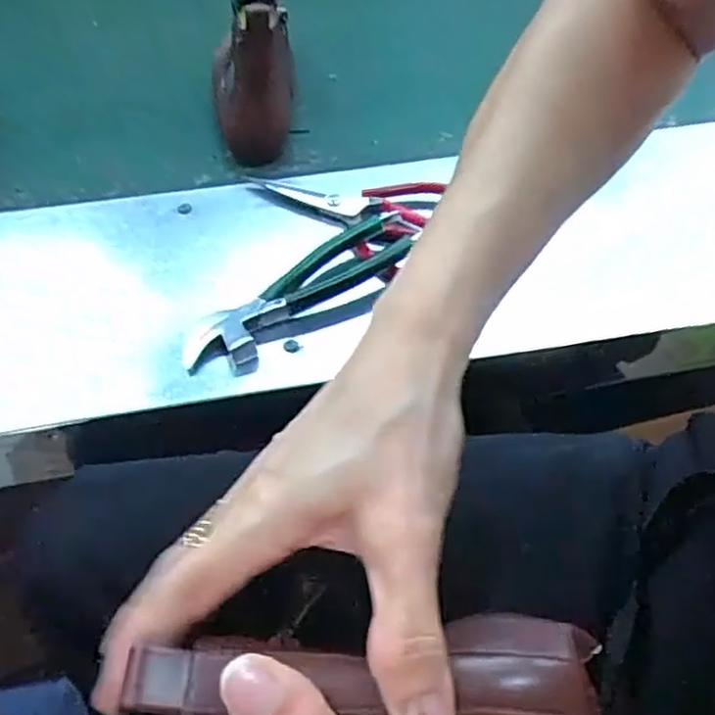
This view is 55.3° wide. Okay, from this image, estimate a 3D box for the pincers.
[{"bbox_3d":[-0.042,-0.044,0.482,0.174,0.031,0.050,-34,57,-26],"label":"pincers"}]

